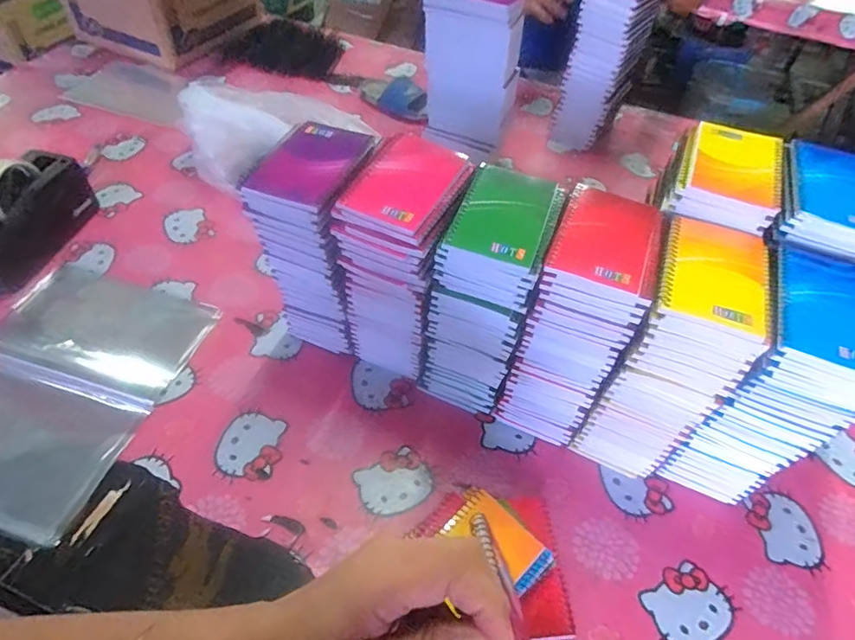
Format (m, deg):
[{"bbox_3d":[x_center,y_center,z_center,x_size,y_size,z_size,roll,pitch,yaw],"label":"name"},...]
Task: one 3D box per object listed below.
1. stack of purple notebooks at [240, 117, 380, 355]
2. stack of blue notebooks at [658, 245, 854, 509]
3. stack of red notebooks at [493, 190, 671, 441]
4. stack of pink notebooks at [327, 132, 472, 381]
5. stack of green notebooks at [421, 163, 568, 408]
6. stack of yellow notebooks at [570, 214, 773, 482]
[{"bbox_3d":[-0.125,-0.082,0.625,0.100,0.247,0.132,14,51,7],"label":"stack of purple notebooks"},{"bbox_3d":[0.332,0.069,0.531,0.098,0.260,0.137,21,52,12],"label":"stack of blue notebooks"},{"bbox_3d":[0.157,0.006,0.566,0.098,0.257,0.141,20,52,11],"label":"stack of red notebooks"},{"bbox_3d":[-0.025,-0.054,0.603,0.101,0.257,0.139,20,52,12],"label":"stack of pink notebooks"},{"bbox_3d":[0.062,-0.019,0.580,0.097,0.258,0.123,19,52,11],"label":"stack of green notebooks"},{"bbox_3d":[0.243,0.041,0.544,0.092,0.256,0.138,20,52,12],"label":"stack of yellow notebooks"}]

